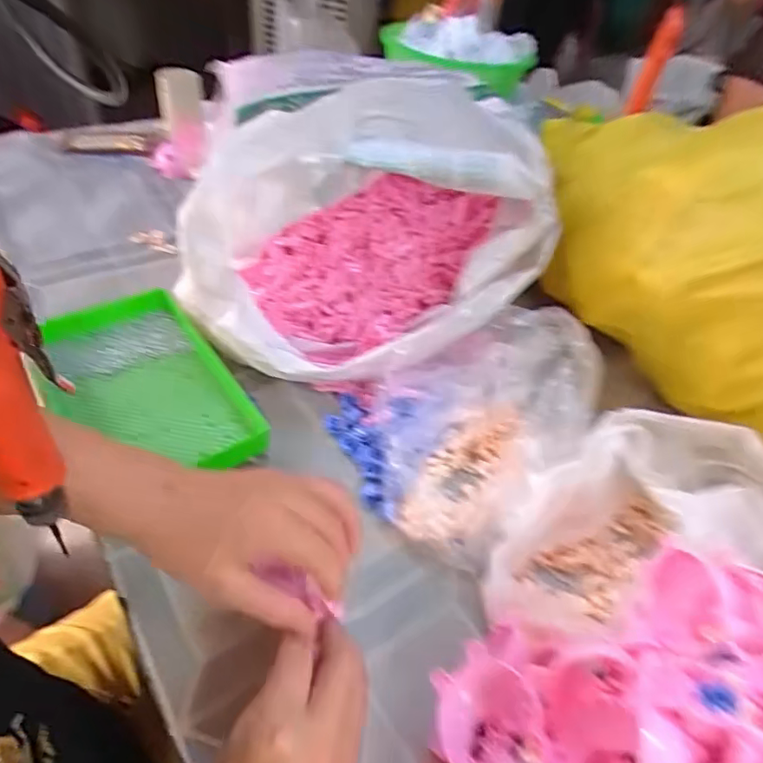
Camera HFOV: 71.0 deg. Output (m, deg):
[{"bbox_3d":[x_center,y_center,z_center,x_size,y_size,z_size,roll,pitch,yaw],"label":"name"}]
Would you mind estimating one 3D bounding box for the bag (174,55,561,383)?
[{"bbox_3d":[-0.001,-0.157,0.562,0.382,0.214,0.243,-21,52,-24],"label":"bag"}]

